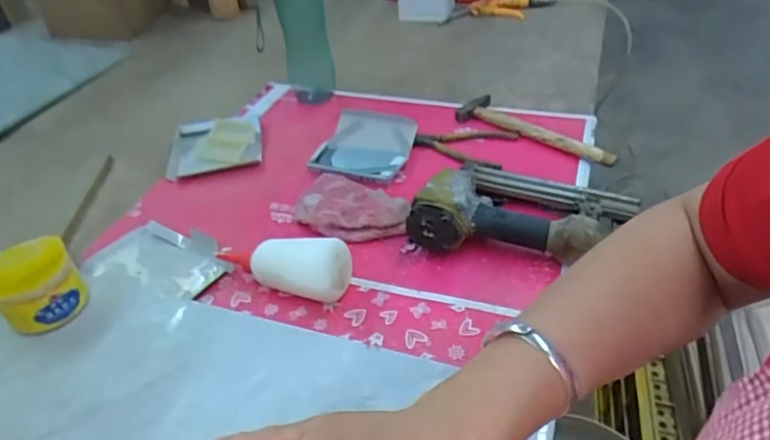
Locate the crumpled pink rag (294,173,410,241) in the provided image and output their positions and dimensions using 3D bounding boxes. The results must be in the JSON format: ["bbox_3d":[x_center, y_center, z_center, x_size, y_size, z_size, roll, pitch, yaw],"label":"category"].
[{"bbox_3d":[-0.039,-0.018,0.668,0.144,0.026,0.101,8,40,15],"label":"crumpled pink rag"}]

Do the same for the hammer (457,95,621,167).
[{"bbox_3d":[0.216,-0.132,0.784,0.069,0.025,0.257,-33,46,-30],"label":"hammer"}]

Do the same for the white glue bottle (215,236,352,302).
[{"bbox_3d":[-0.115,0.052,0.576,0.165,0.056,0.058,5,40,13],"label":"white glue bottle"}]

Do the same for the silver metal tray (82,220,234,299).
[{"bbox_3d":[-0.260,0.048,0.629,0.157,0.023,0.093,13,42,21],"label":"silver metal tray"}]

